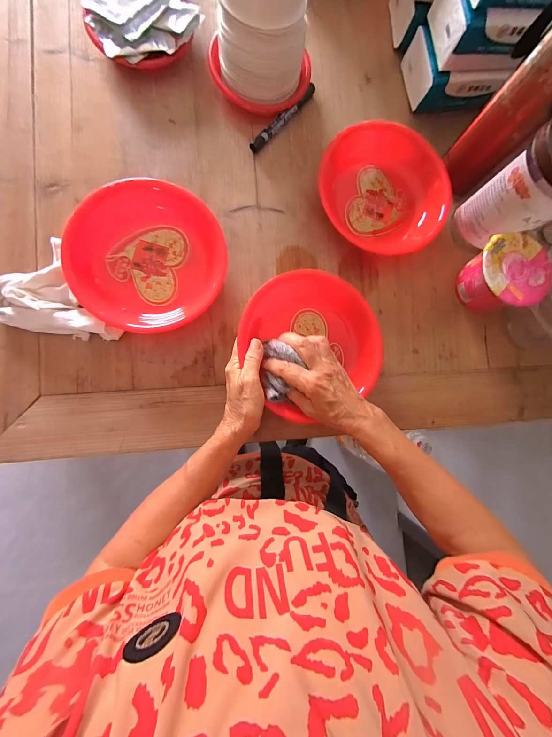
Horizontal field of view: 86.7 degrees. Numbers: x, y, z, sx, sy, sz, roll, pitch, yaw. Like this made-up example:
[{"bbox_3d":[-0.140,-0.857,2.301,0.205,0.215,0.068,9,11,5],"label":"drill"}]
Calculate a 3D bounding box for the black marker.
[{"bbox_3d":[0.012,-0.369,0.431,0.014,0.018,0.141,40,83,-2],"label":"black marker"}]

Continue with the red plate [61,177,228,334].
[{"bbox_3d":[-0.161,-0.141,0.379,0.183,0.056,0.171,0,86,-6],"label":"red plate"}]

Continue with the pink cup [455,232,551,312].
[{"bbox_3d":[0.320,-0.131,0.419,0.098,0.070,0.095,0,86,-6],"label":"pink cup"}]

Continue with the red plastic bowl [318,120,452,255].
[{"bbox_3d":[0.158,-0.258,0.426,0.193,0.050,0.163,37,84,-2],"label":"red plastic bowl"}]

